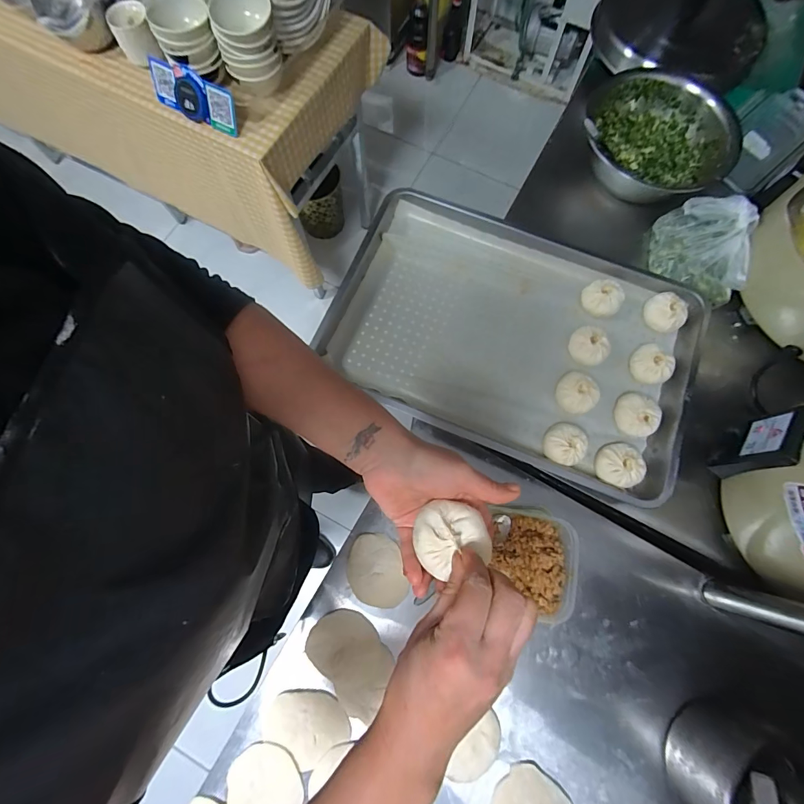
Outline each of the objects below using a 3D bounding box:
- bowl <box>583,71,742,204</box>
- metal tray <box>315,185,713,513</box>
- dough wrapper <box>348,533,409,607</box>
[{"bbox_3d":[0.476,-0.503,0.727,0.282,0.090,0.236,30,77,8],"label":"bowl"},{"bbox_3d":[0.191,-0.113,0.671,0.593,0.052,0.396,22,76,6],"label":"metal tray"},{"bbox_3d":[-0.040,0.250,0.571,0.078,0.004,0.103,-16,76,-4],"label":"dough wrapper"}]

